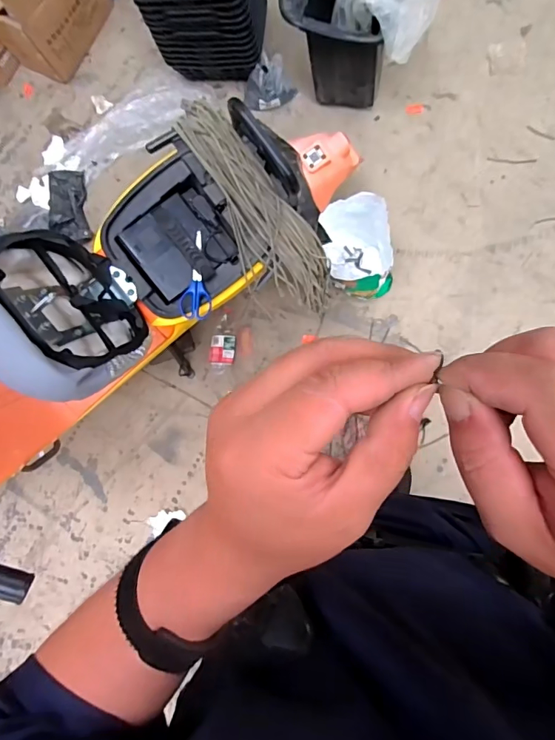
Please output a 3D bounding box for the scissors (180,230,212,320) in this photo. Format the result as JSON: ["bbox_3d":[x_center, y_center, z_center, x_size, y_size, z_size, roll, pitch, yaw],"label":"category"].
[{"bbox_3d":[-0.158,-0.183,0.863,0.062,0.014,0.165,5,99,7],"label":"scissors"}]

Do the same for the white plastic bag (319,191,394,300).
[{"bbox_3d":[0.237,-0.348,1.283,0.167,0.270,0.268,-12,81,7],"label":"white plastic bag"}]

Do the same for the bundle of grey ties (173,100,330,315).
[{"bbox_3d":[-0.026,-0.302,0.875,0.179,0.160,0.465,-39,117,2],"label":"bundle of grey ties"}]

